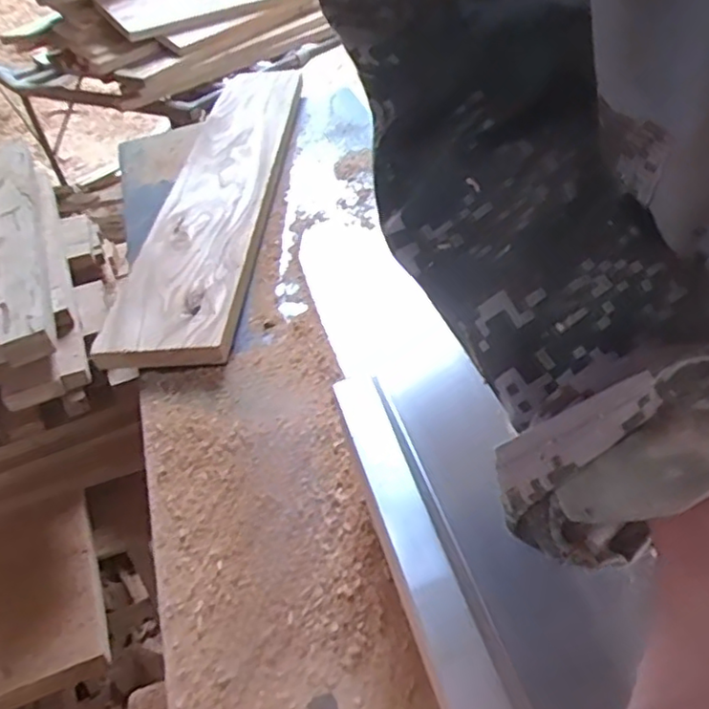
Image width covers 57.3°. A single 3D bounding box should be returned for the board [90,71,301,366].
[{"bbox_3d":[-0.139,-0.184,0.702,0.112,0.029,0.491,0,46,7],"label":"board"}]

